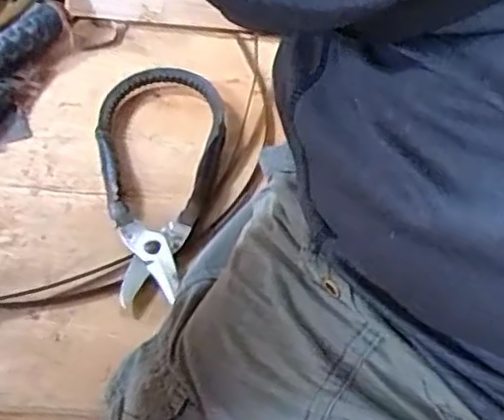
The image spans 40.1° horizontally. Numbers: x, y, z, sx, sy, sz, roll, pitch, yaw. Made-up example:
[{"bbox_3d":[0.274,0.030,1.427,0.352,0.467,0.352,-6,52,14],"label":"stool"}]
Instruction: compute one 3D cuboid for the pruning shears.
[{"bbox_3d":[-0.071,-0.029,0.518,0.095,0.019,0.219,2,51,-3],"label":"pruning shears"}]

